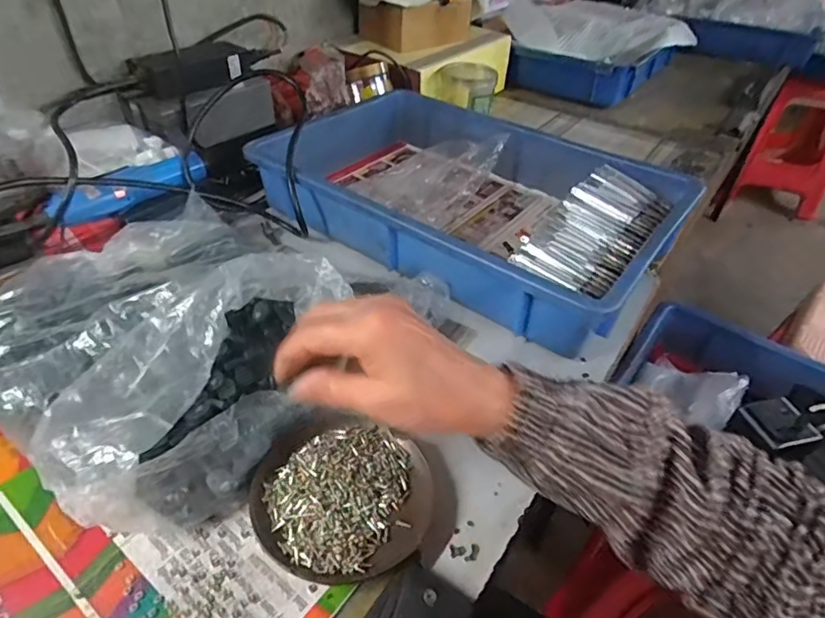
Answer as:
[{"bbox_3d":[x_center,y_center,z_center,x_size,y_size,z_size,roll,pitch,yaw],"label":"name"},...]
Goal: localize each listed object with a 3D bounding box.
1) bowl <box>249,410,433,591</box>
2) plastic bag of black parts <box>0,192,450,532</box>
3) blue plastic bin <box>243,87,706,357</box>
[{"bbox_3d":[-0.045,0.121,0.343,0.112,0.021,0.116,3,40,-2],"label":"bowl"},{"bbox_3d":[-0.179,0.009,0.419,0.270,0.081,0.274,27,45,24],"label":"plastic bag of black parts"},{"bbox_3d":[0.060,-0.132,0.602,0.433,0.079,0.309,28,47,26],"label":"blue plastic bin"}]

